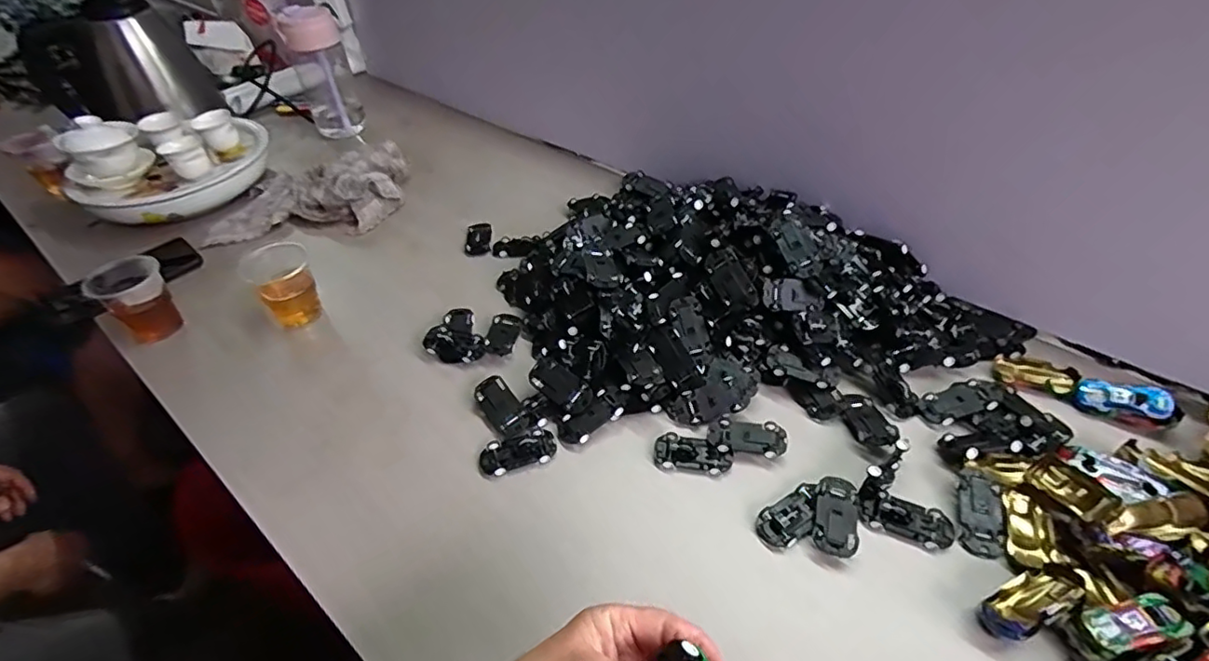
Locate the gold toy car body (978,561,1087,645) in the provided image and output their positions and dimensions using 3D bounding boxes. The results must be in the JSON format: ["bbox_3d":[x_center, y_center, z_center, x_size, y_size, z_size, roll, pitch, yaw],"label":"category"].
[{"bbox_3d":[0.286,0.181,0.389,0.069,0.029,0.030,-20,48,-13],"label":"gold toy car body"}]

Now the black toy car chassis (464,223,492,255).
[{"bbox_3d":[-0.160,-0.115,0.737,0.031,0.011,0.053,-5,46,1],"label":"black toy car chassis"}]

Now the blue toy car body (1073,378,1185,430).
[{"bbox_3d":[0.447,0.060,0.498,0.065,0.018,0.033,8,48,13],"label":"blue toy car body"}]

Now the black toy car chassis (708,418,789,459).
[{"bbox_3d":[0.123,0.092,0.498,0.064,0.011,0.033,5,47,10],"label":"black toy car chassis"}]

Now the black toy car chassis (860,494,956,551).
[{"bbox_3d":[0.231,0.144,0.443,0.065,0.010,0.030,15,50,19],"label":"black toy car chassis"}]

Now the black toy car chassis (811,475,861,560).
[{"bbox_3d":[0.177,0.143,0.446,0.031,0.014,0.063,11,48,16],"label":"black toy car chassis"}]

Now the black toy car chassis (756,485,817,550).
[{"bbox_3d":[0.145,0.143,0.449,0.059,0.017,0.032,-25,49,-17],"label":"black toy car chassis"}]

